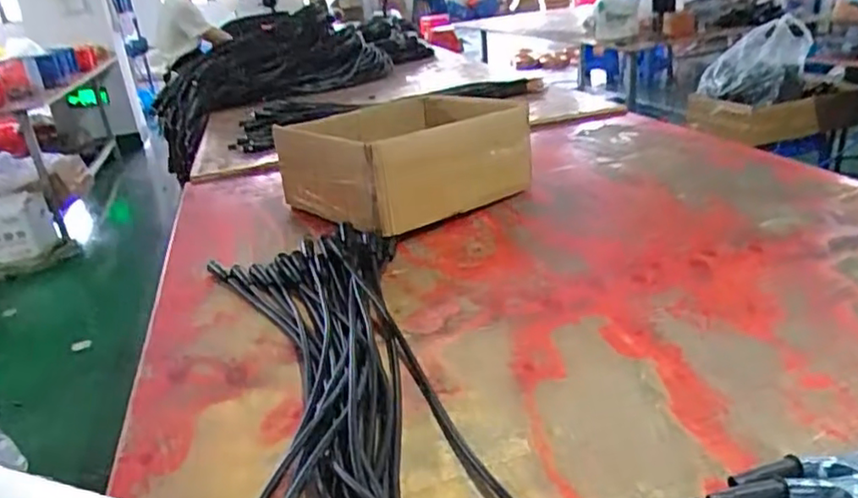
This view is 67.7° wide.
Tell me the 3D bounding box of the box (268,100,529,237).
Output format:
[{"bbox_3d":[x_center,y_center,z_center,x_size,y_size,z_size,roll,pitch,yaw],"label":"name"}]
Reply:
[{"bbox_3d":[-0.044,-0.178,1.273,0.403,0.176,0.327,-23,28,-34],"label":"box"}]

